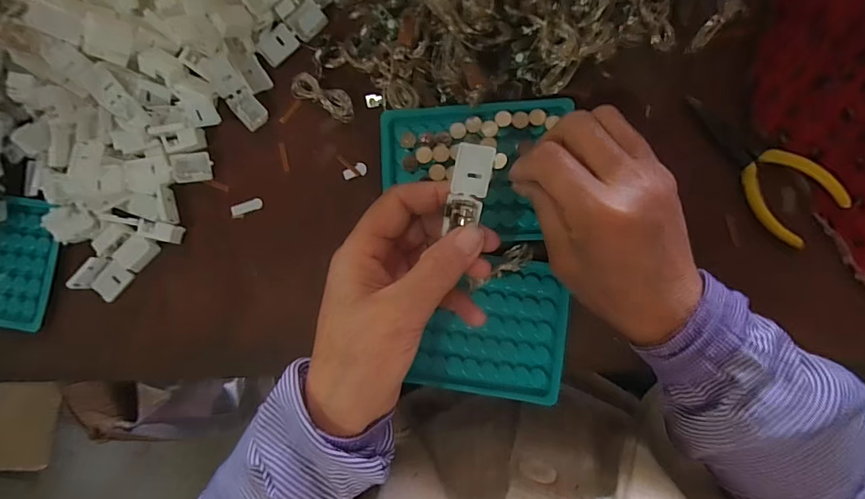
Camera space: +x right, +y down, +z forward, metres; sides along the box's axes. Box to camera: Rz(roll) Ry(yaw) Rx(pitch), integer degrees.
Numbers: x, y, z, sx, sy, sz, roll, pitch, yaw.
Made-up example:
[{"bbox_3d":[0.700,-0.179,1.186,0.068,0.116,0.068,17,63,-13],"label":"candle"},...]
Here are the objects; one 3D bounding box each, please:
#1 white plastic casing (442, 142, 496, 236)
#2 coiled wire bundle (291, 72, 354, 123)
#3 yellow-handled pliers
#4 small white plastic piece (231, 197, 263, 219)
[{"bbox_3d":[0.019,-0.033,0.241,0.019,0.006,0.046,15,111,4],"label":"white plastic casing"},{"bbox_3d":[-0.081,-0.113,0.334,0.053,0.011,0.018,29,88,4],"label":"coiled wire bundle"},{"bbox_3d":[0.223,-0.060,0.310,0.047,0.009,0.120,-42,85,0],"label":"yellow-handled pliers"},{"bbox_3d":[-0.138,-0.031,0.336,0.024,0.004,0.010,-25,86,1],"label":"small white plastic piece"}]

